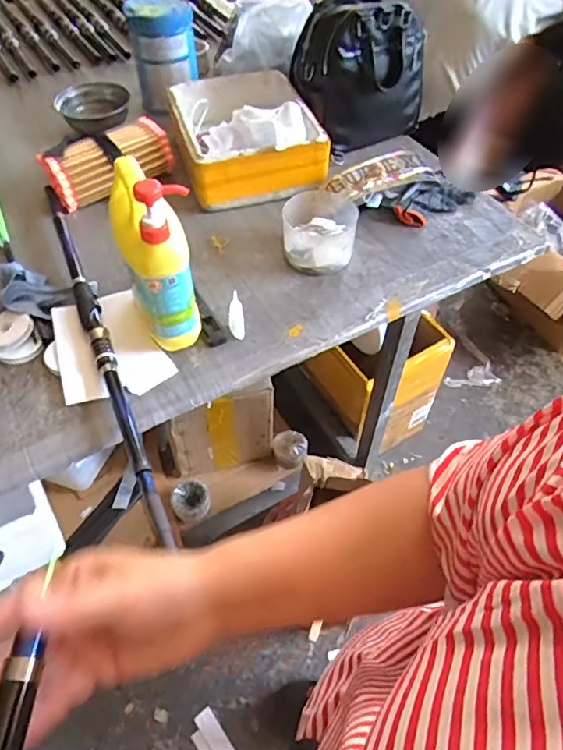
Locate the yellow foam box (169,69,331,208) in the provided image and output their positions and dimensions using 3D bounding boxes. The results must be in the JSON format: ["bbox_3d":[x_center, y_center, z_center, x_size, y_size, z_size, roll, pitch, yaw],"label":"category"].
[{"bbox_3d":[-0.070,-0.464,1.016,0.245,0.122,0.301,-13,54,-10],"label":"yellow foam box"}]

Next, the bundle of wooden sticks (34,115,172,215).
[{"bbox_3d":[-0.308,-0.379,0.957,0.217,0.077,0.102,-27,58,-20],"label":"bundle of wooden sticks"}]

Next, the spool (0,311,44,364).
[{"bbox_3d":[-0.372,-0.052,0.742,0.066,0.030,0.075,-23,56,-18],"label":"spool"}]

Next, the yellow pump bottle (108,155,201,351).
[{"bbox_3d":[-0.163,-0.148,0.678,0.081,0.250,0.137,-19,55,-15],"label":"yellow pump bottle"}]

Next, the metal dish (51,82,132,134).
[{"bbox_3d":[-0.391,-0.557,1.123,0.146,0.056,0.140,-10,53,-9],"label":"metal dish"}]

